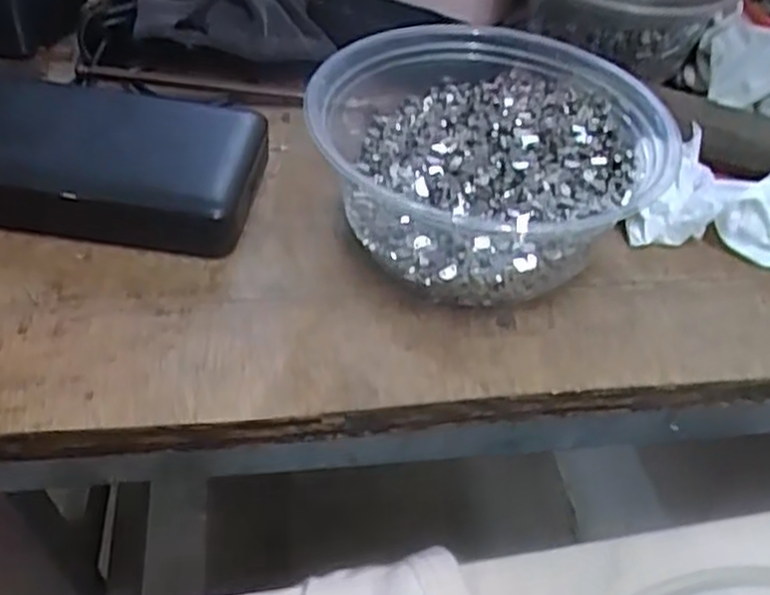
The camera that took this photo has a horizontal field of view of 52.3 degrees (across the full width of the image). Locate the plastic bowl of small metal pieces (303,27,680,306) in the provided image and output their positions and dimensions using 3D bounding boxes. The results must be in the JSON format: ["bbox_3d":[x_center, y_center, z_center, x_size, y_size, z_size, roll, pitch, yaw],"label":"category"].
[{"bbox_3d":[0.043,-0.053,0.314,0.119,0.053,0.119,3,43,-3],"label":"plastic bowl of small metal pieces"}]

